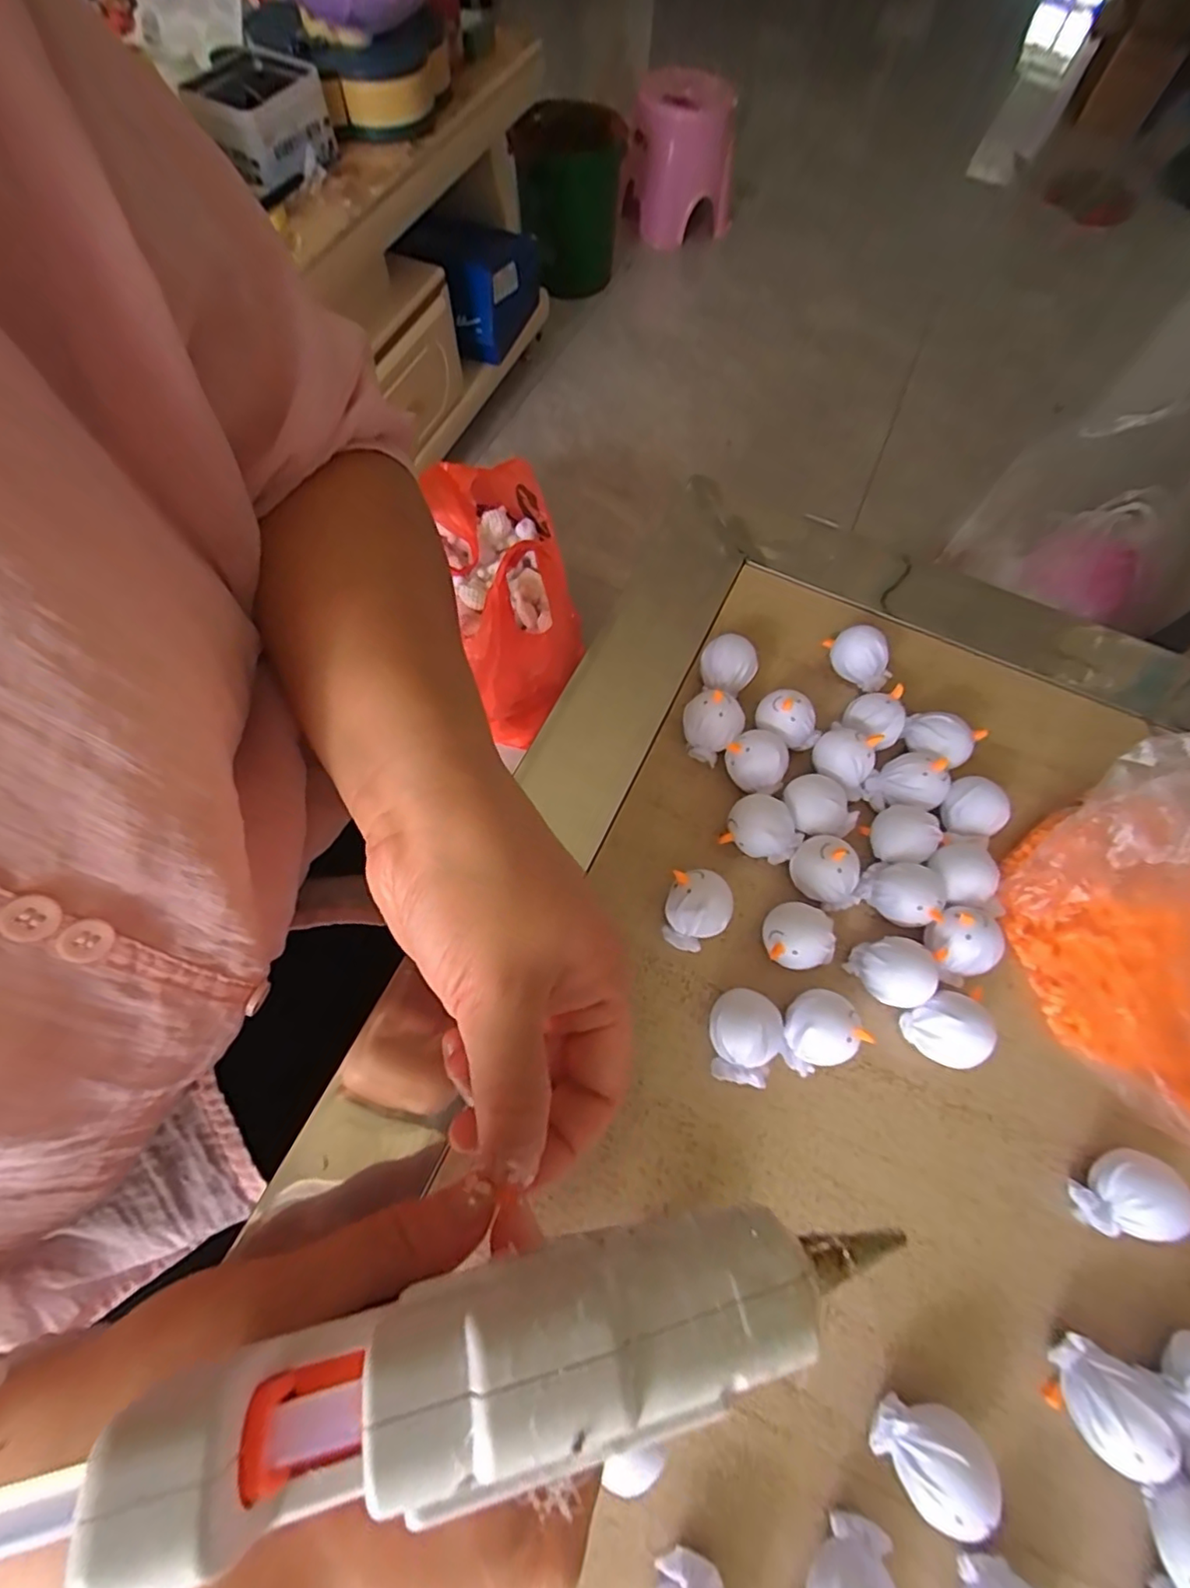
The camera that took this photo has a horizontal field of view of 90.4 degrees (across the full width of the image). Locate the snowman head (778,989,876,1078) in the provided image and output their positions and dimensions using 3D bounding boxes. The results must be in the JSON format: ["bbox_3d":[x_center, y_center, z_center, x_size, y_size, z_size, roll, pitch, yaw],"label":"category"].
[{"bbox_3d":[0.081,0.087,0.218,0.026,0.025,0.026,-15,69,-8],"label":"snowman head"}]

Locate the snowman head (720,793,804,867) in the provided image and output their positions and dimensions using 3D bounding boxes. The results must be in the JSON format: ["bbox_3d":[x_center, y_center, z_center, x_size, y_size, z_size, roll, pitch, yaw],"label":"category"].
[{"bbox_3d":[0.071,0.016,0.248,0.031,0.025,0.022,23,68,7],"label":"snowman head"}]

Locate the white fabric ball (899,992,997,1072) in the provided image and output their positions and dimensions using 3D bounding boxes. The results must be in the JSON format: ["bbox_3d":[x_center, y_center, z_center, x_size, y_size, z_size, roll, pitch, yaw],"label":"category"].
[{"bbox_3d":[0.130,0.088,0.220,0.023,0.026,0.025,1,68,-2],"label":"white fabric ball"}]

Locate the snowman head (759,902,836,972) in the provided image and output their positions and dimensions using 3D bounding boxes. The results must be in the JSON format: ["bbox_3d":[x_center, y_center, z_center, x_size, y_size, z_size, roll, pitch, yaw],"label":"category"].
[{"bbox_3d":[0.077,0.057,0.232,0.024,0.023,0.024,1,68,-2],"label":"snowman head"}]

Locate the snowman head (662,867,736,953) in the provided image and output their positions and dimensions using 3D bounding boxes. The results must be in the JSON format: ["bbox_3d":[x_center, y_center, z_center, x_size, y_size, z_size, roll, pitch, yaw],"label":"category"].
[{"bbox_3d":[0.040,0.046,0.234,0.024,0.026,0.028,14,68,4],"label":"snowman head"}]

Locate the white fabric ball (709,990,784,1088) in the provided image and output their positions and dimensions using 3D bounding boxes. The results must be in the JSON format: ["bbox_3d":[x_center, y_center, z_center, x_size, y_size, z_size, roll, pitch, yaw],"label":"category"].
[{"bbox_3d":[0.054,0.089,0.217,0.023,0.025,0.030,5,67,0],"label":"white fabric ball"}]

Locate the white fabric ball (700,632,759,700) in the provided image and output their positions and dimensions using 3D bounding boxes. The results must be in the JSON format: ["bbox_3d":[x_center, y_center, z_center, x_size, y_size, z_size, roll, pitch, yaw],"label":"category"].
[{"bbox_3d":[0.061,-0.057,0.278,0.024,0.023,0.026,1,68,-2],"label":"white fabric ball"}]

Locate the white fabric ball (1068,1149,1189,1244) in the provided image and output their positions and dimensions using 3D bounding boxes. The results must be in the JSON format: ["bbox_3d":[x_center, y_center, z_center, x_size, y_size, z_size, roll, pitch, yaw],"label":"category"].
[{"bbox_3d":[0.182,0.137,0.202,0.023,0.027,0.026,9,67,1],"label":"white fabric ball"}]

